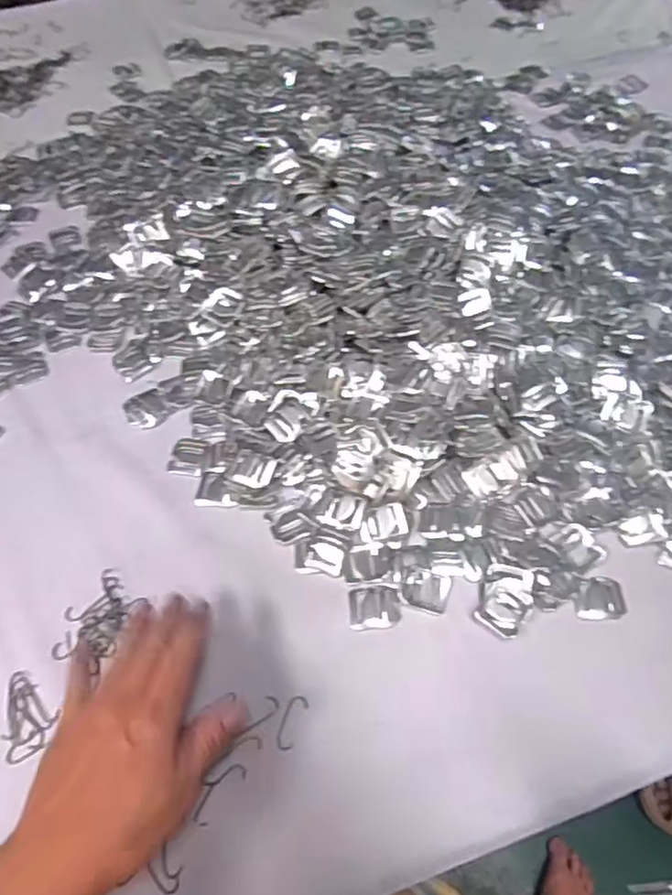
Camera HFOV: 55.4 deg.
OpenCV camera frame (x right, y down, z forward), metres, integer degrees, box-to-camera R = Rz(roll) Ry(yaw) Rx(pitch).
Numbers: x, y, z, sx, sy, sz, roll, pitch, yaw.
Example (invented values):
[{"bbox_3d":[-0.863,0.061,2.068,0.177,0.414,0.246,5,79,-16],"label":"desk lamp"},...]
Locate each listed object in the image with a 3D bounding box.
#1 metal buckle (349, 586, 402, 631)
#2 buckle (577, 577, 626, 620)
[{"bbox_3d":[0.028,0.115,0.459,0.036,0.004,0.030,-3,58,0],"label":"metal buckle"},{"bbox_3d":[0.190,0.109,0.461,0.034,0.006,0.030,1,58,2],"label":"buckle"}]

